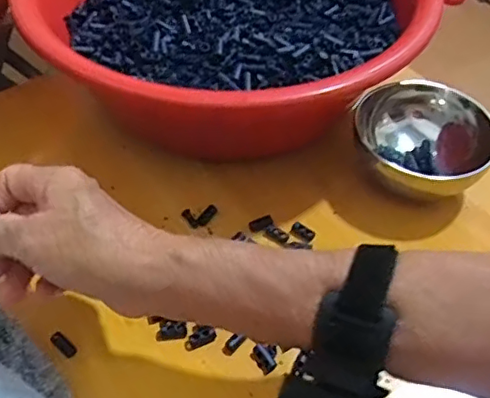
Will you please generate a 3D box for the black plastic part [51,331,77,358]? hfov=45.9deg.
[{"bbox_3d":[-0.120,0.096,0.381,0.020,0.004,0.009,34,56,24],"label":"black plastic part"}]

